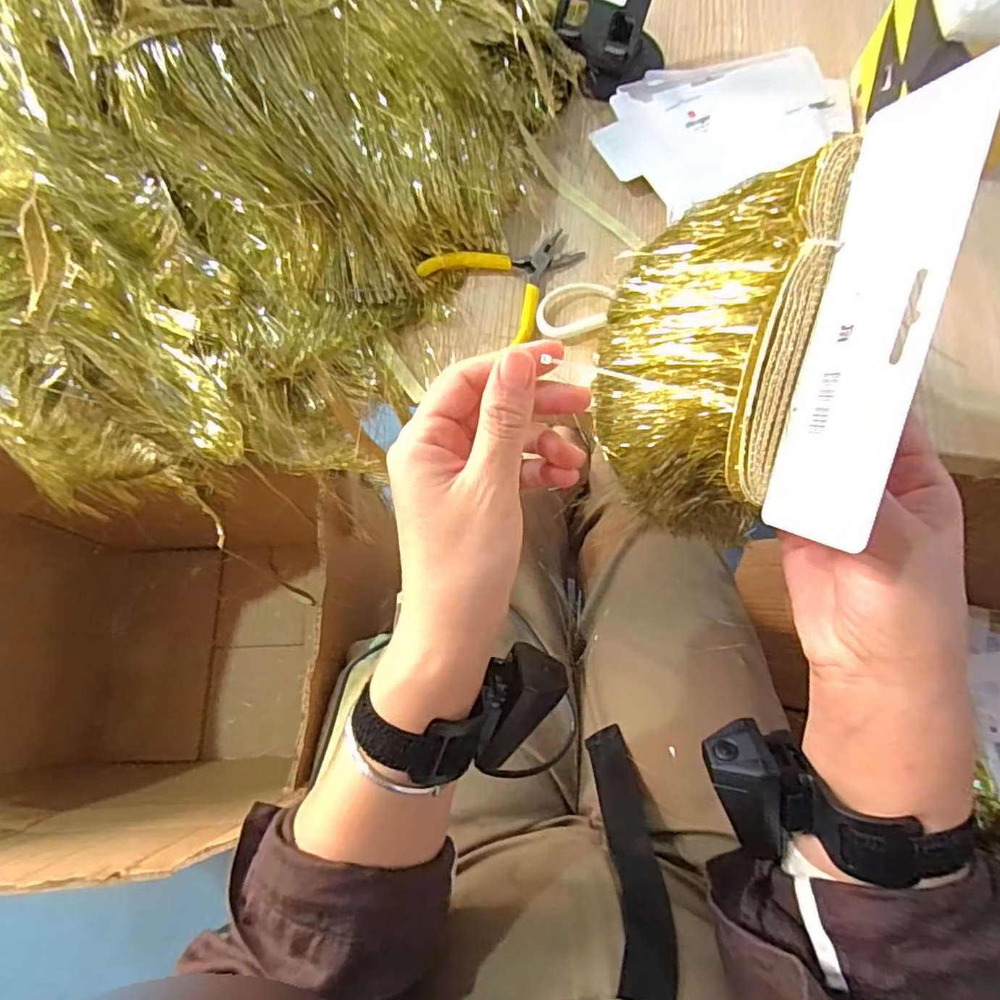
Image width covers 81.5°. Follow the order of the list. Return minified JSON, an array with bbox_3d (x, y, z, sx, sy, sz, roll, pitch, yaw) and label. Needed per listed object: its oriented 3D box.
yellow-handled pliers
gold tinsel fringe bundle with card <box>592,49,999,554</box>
[{"bbox_3d":[0.009,-0.167,0.415,0.089,0.016,0.097,39,75,11],"label":"yellow-handled pliers"},{"bbox_3d":[0.117,-0.070,0.279,0.050,0.188,0.175,8,98,-28],"label":"gold tinsel fringe bundle with card"}]

